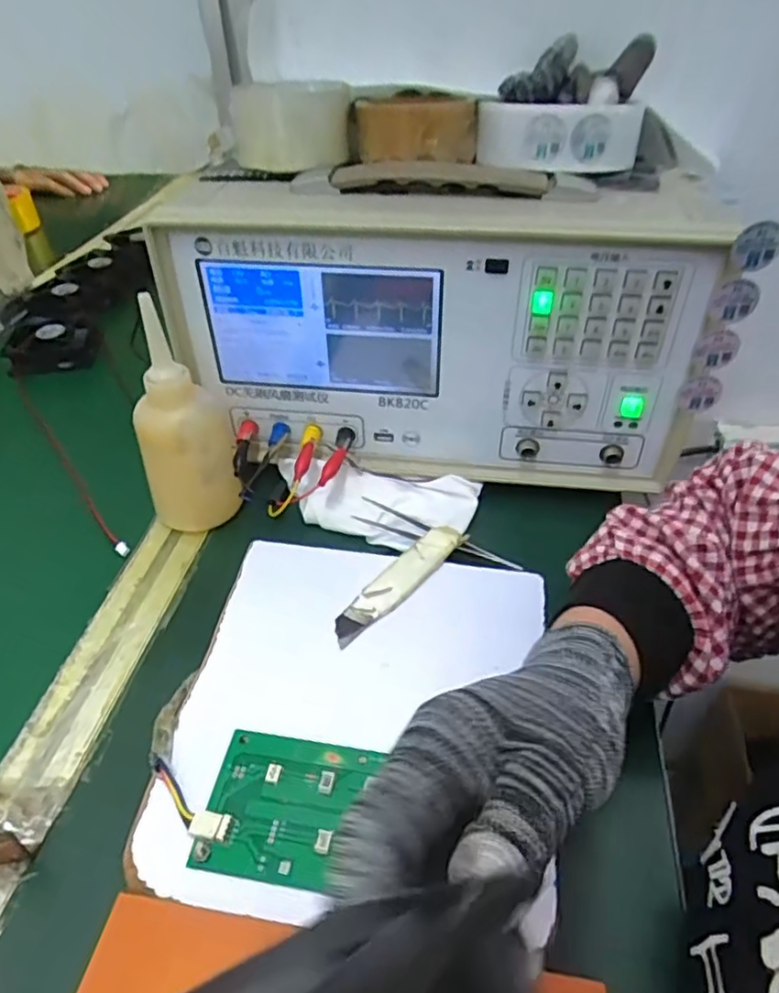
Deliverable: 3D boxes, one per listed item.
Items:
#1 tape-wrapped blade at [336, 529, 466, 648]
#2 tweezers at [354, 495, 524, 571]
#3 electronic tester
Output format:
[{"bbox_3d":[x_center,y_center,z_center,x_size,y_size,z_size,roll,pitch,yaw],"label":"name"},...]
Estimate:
[{"bbox_3d":[0.006,0.054,0.403,0.025,0.011,0.110,28,51,29],"label":"tape-wrapped blade"},{"bbox_3d":[0.032,0.026,0.438,0.120,0.009,0.017,17,46,19],"label":"tweezers"},{"bbox_3d":[0.034,-0.119,0.457,0.352,0.189,0.121,4,43,6],"label":"electronic tester"}]

